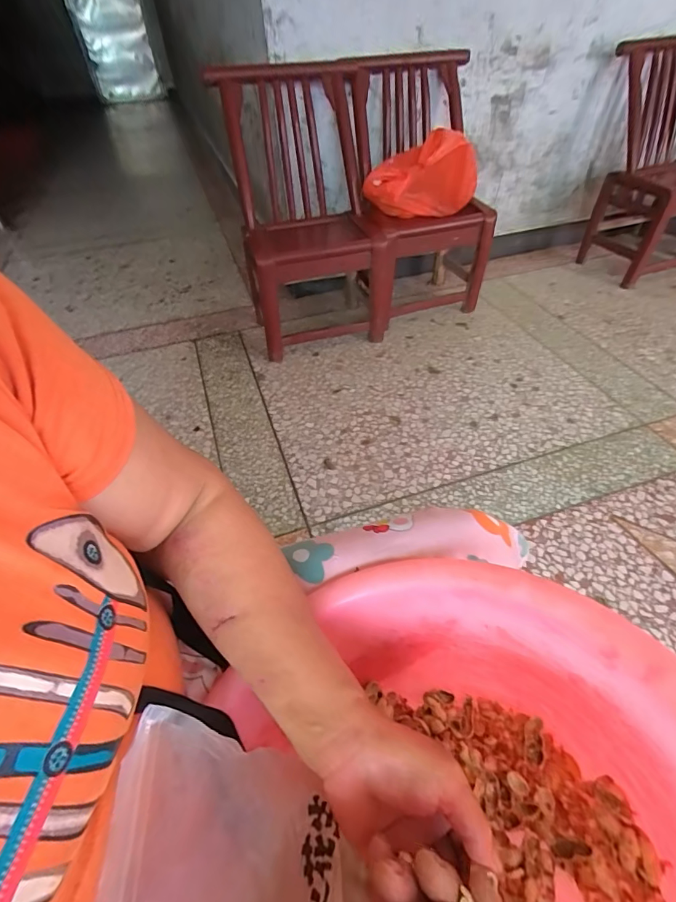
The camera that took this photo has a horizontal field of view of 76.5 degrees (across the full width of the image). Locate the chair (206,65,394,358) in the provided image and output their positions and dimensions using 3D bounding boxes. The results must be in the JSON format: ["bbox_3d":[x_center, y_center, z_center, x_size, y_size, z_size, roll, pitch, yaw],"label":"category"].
[{"bbox_3d":[-0.067,-0.692,1.304,0.445,0.685,0.347,-16,46,-13],"label":"chair"}]

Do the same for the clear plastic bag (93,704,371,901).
[{"bbox_3d":[-0.047,0.259,0.251,0.181,0.064,0.171,17,46,-22],"label":"clear plastic bag"}]

